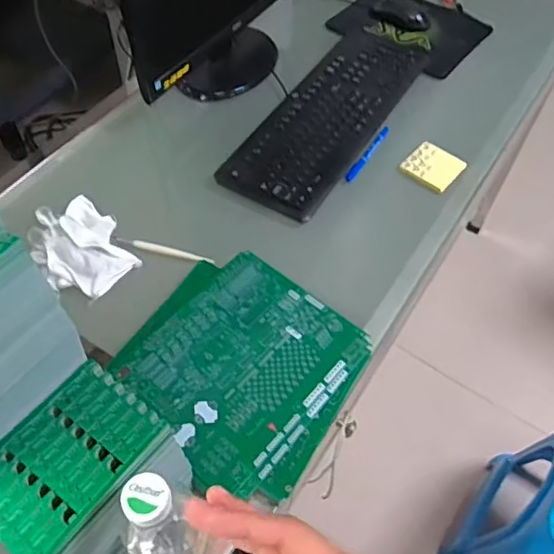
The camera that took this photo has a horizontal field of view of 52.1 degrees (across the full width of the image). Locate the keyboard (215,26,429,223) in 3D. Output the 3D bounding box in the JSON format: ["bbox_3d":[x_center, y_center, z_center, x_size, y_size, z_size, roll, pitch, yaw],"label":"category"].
[{"bbox_3d":[0.100,-0.286,0.938,0.153,0.022,0.491,27,59,16],"label":"keyboard"}]

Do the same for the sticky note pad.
[{"bbox_3d":[0.241,-0.171,0.878,0.078,0.013,0.079,36,62,20],"label":"sticky note pad"}]

